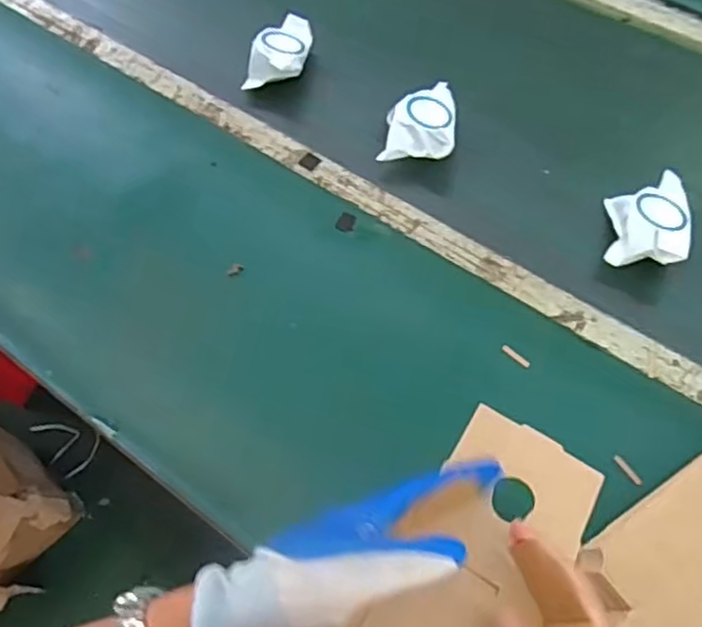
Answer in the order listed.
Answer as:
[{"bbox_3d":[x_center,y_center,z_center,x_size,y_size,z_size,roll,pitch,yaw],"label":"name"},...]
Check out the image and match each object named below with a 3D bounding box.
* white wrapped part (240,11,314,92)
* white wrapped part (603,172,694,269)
[{"bbox_3d":[-0.087,-0.325,0.854,0.071,0.054,0.114,13,63,10],"label":"white wrapped part"},{"bbox_3d":[0.310,-0.093,0.713,0.076,0.053,0.111,10,62,8],"label":"white wrapped part"}]

